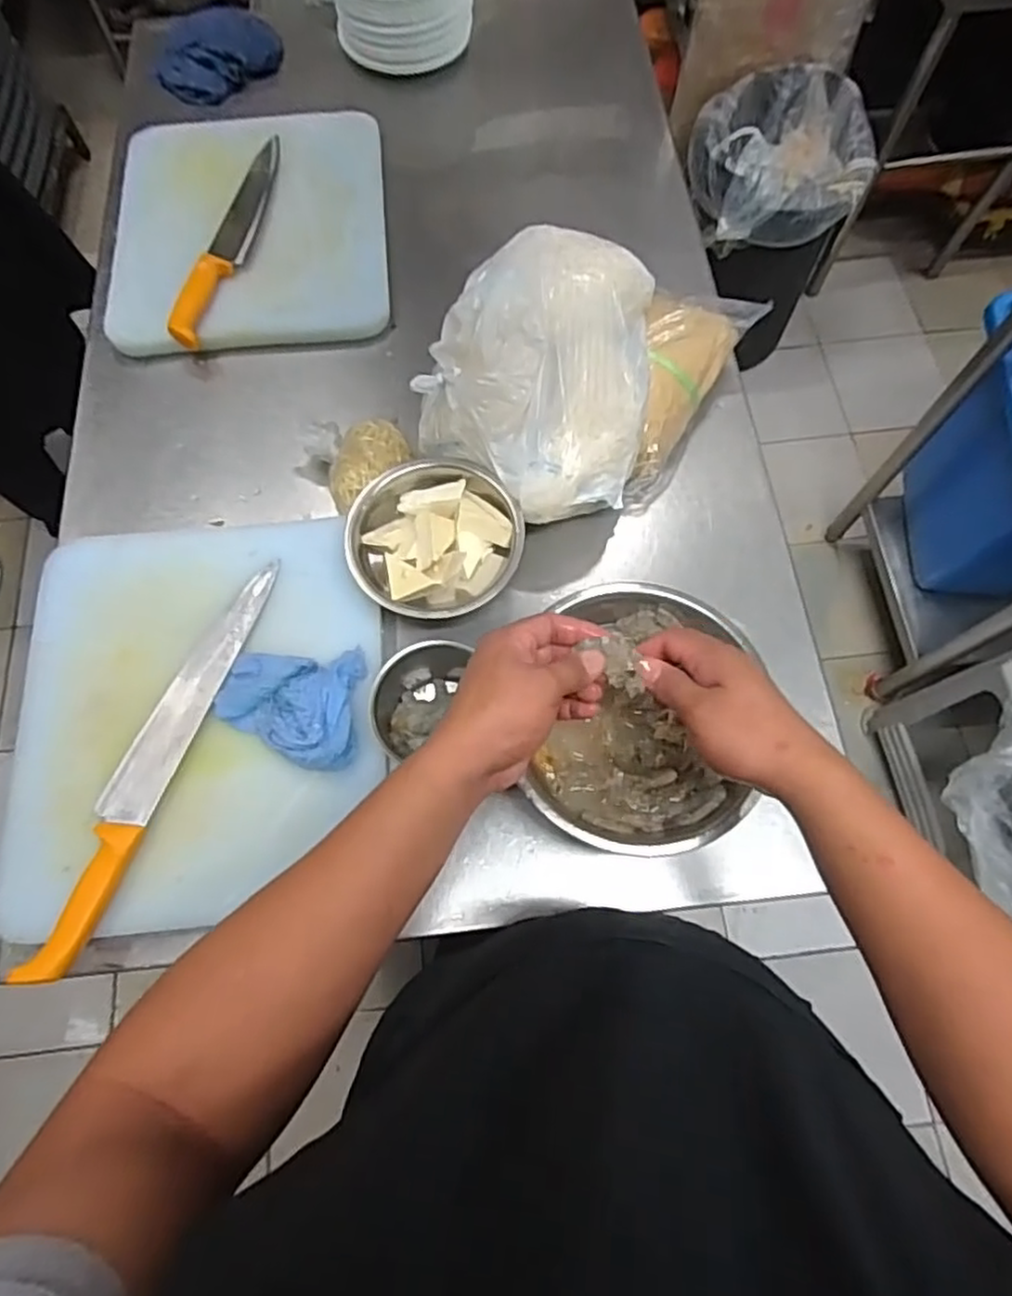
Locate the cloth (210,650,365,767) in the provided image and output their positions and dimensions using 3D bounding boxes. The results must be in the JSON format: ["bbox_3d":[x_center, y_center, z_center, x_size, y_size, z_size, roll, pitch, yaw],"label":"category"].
[{"bbox_3d":[-0.206,0.056,0.662,0.133,0.027,0.111,2,68,1],"label":"cloth"}]

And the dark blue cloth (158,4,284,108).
[{"bbox_3d":[-0.419,-0.864,1.034,0.188,0.091,0.099,-19,69,-7],"label":"dark blue cloth"}]

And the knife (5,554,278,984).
[{"bbox_3d":[-0.324,0.095,0.652,0.055,0.023,0.407,17,69,7],"label":"knife"}]

